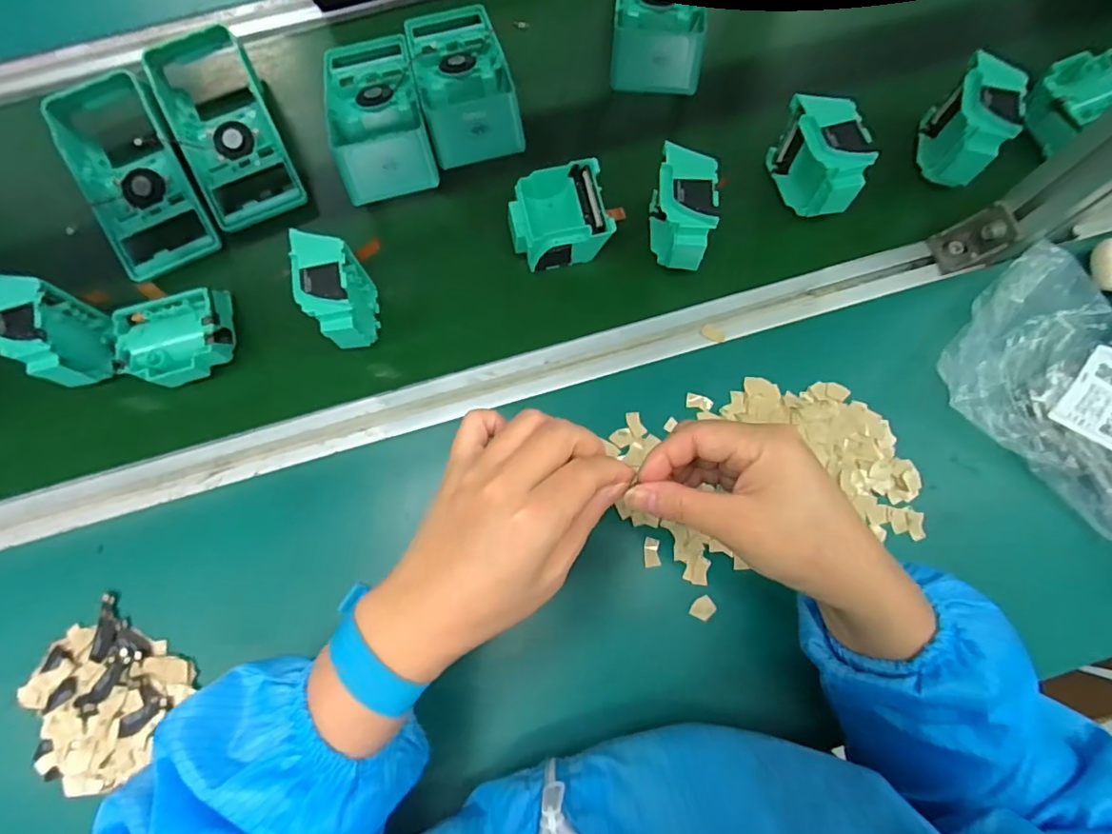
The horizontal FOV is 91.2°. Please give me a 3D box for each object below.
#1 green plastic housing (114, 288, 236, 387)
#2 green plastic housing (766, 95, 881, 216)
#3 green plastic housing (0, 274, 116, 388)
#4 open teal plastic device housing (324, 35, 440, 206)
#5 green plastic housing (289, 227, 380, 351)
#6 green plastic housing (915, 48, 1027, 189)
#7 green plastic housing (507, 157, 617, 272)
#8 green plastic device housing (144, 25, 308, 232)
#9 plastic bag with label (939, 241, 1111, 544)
[{"bbox_3d":[-0.300,-0.059,0.445,0.081,0.049,0.071,-26,79,-3],"label":"green plastic housing"},{"bbox_3d":[0.216,-0.210,0.451,0.044,0.077,0.084,-13,78,0],"label":"green plastic housing"},{"bbox_3d":[-0.385,-0.062,0.423,0.036,0.072,0.077,-16,78,-1],"label":"green plastic housing"},{"bbox_3d":[-0.165,-0.282,0.487,0.082,0.045,0.186,-15,78,-1],"label":"open teal plastic device housing"},{"bbox_3d":[-0.170,-0.092,0.430,0.043,0.080,0.080,-10,78,1],"label":"green plastic housing"},{"bbox_3d":[0.337,-0.237,0.450,0.038,0.078,0.080,16,80,6],"label":"green plastic housing"},{"bbox_3d":[0.002,-0.167,0.468,0.080,0.050,0.074,-12,78,0],"label":"green plastic housing"},{"bbox_3d":[-0.297,-0.261,0.490,0.084,0.043,0.182,-27,79,-3],"label":"green plastic device housing"},{"bbox_3d":[0.394,-0.016,0.401,0.149,0.043,0.206,-43,80,-6],"label":"plastic bag with label"}]

